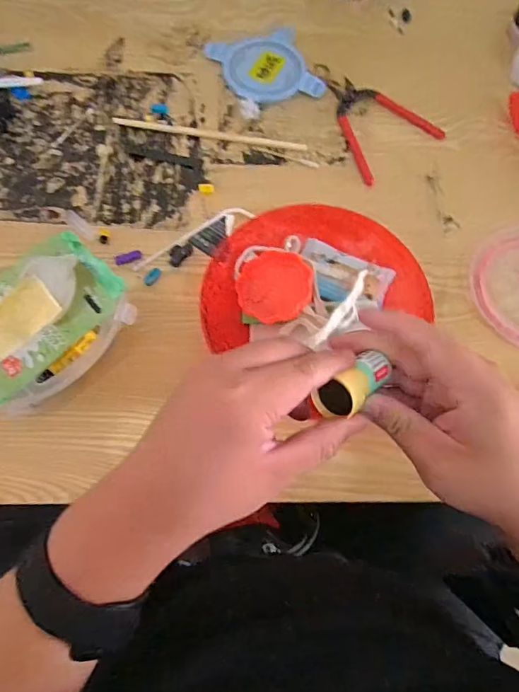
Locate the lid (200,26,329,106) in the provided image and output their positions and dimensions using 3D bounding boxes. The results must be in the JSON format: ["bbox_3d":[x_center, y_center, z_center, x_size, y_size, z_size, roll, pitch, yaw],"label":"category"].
[{"bbox_3d":[0.007,-0.341,0.552,0.106,0.011,0.117,-23,73,-9],"label":"lid"}]

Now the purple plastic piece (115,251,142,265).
[{"bbox_3d":[-0.135,-0.091,0.466,0.026,0.009,0.010,-30,75,-11],"label":"purple plastic piece"}]

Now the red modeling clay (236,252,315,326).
[{"bbox_3d":[0.015,-0.059,0.432,0.069,0.012,0.069,1,71,-2],"label":"red modeling clay"}]

